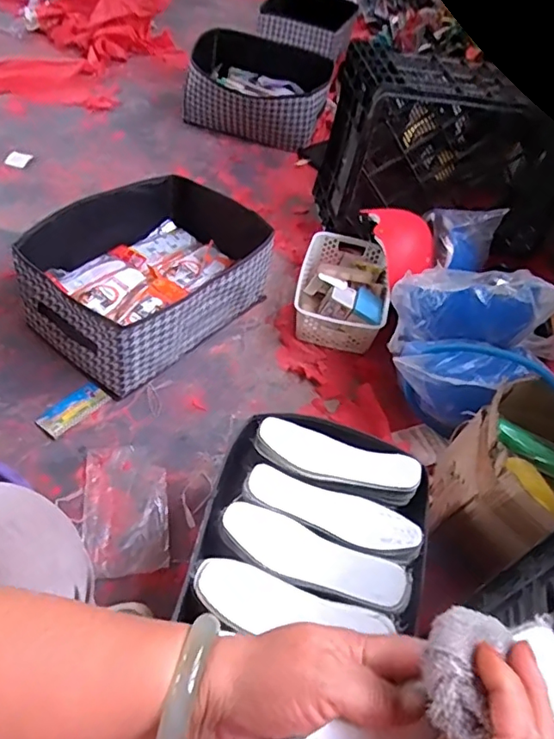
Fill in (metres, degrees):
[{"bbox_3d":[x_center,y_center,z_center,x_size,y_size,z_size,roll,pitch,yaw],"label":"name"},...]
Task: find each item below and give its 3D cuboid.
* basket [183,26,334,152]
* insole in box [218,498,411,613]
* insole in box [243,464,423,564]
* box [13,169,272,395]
[{"bbox_3d":[-0.053,-0.913,1.727,0.437,0.181,0.400,7,49,-4],"label":"basket"},{"bbox_3d":[0.044,0.227,0.647,0.232,0.023,0.073,23,50,8],"label":"insole in box"},{"bbox_3d":[0.073,0.182,0.704,0.227,0.034,0.076,22,50,7],"label":"insole in box"},{"bbox_3d":[-0.241,-0.194,1.087,0.327,0.184,0.467,33,52,17],"label":"box"}]

